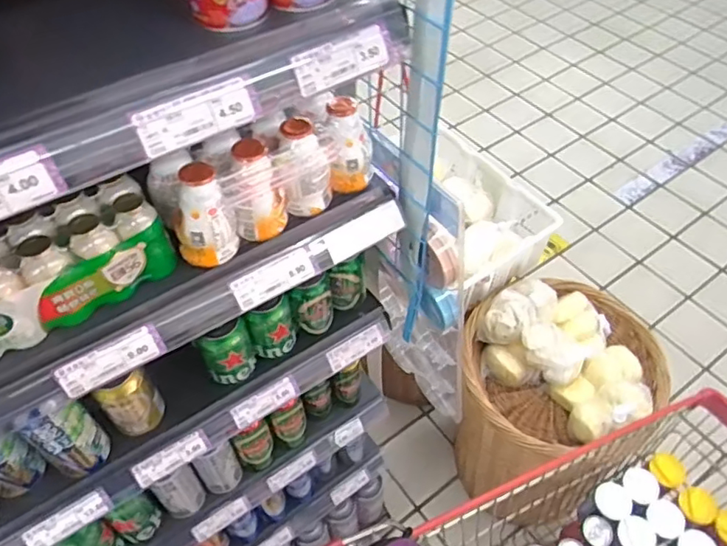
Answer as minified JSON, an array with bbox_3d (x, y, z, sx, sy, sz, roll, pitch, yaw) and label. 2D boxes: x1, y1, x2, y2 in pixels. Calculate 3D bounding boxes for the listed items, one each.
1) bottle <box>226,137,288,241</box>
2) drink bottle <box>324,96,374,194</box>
[{"bbox_3d":[-0.109,-0.080,0.593,0.048,0.094,0.055,6,53,5],"label":"bottle"},{"bbox_3d":[-0.015,-0.141,0.644,0.052,0.092,0.062,-4,53,-2],"label":"drink bottle"}]

